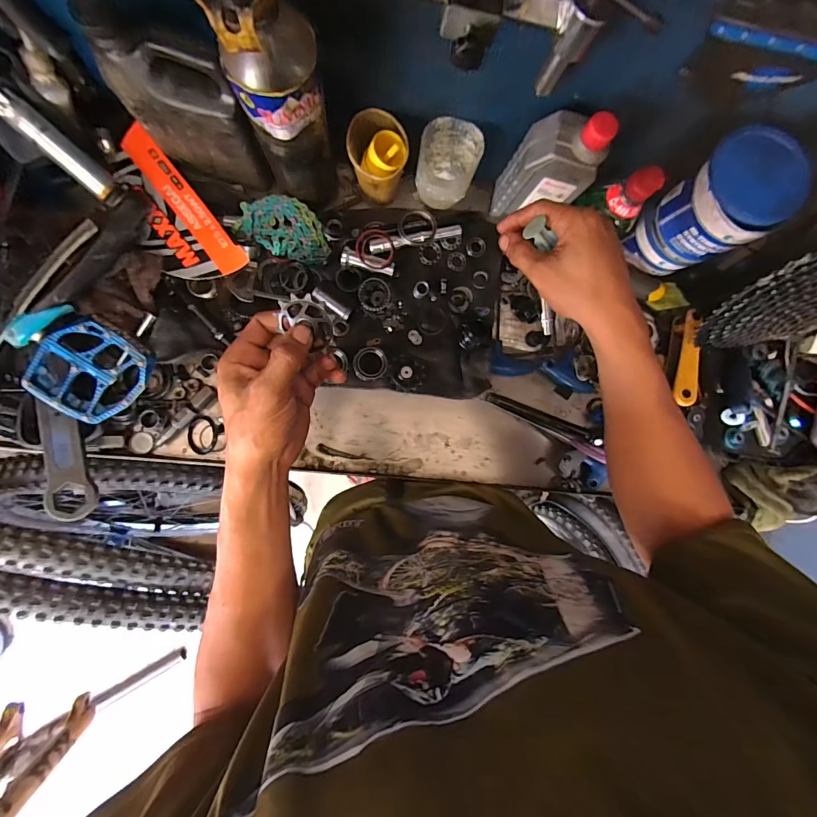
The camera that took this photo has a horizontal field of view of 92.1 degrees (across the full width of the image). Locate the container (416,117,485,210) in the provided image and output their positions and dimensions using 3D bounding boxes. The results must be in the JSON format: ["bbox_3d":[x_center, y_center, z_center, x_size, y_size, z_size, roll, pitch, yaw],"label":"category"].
[{"bbox_3d":[0.047,-0.302,0.498,0.072,0.090,0.062,5,88,-6],"label":"container"}]

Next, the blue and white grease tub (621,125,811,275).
[{"bbox_3d":[0.347,-0.229,0.463,0.091,0.147,0.099,0,88,-7],"label":"blue and white grease tub"}]

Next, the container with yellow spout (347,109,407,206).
[{"bbox_3d":[-0.039,-0.299,0.481,0.068,0.094,0.073,-13,90,-7],"label":"container with yellow spout"}]

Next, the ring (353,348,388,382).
[{"bbox_3d":[-0.050,-0.058,0.516,0.044,0.024,0.042,0,88,-7],"label":"ring"}]

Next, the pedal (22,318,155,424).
[{"bbox_3d":[-0.362,-0.043,0.450,0.099,0.018,0.103,42,77,-29],"label":"pedal"}]

